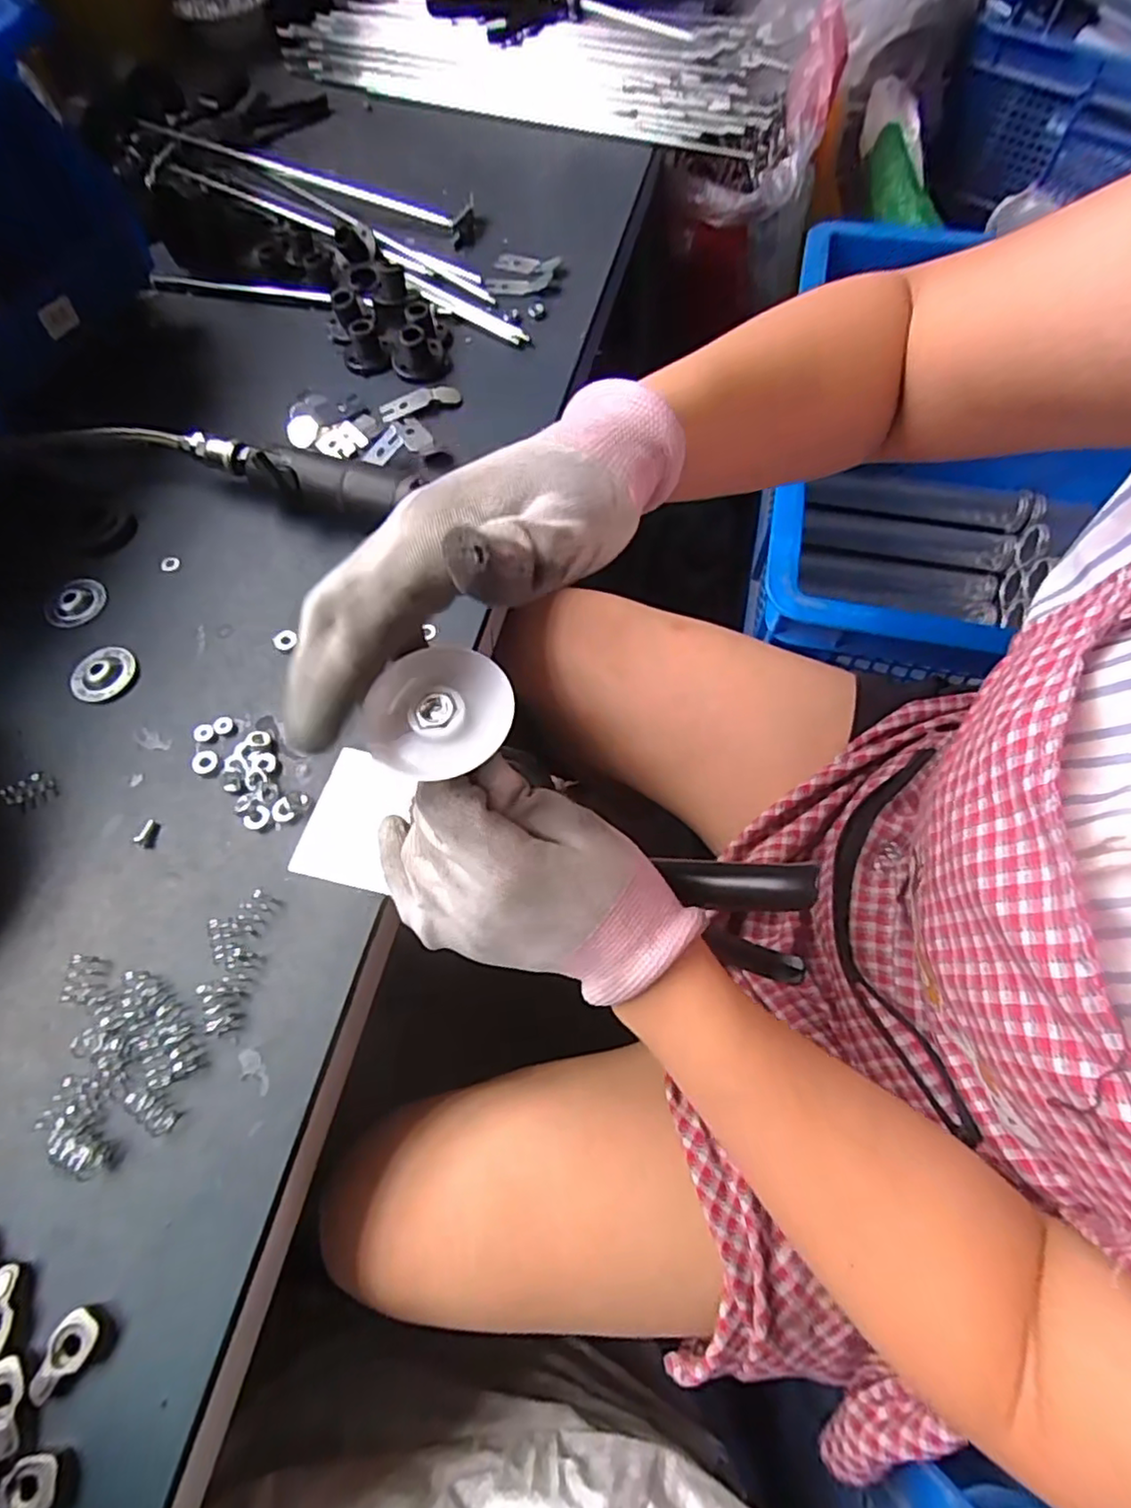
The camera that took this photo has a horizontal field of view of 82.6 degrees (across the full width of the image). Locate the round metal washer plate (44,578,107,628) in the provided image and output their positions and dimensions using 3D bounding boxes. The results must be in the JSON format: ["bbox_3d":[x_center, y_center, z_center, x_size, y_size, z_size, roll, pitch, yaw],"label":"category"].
[{"bbox_3d":[-0.332,-0.103,0.435,0.038,0.006,0.040,-1,62,2],"label":"round metal washer plate"}]

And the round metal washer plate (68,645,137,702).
[{"bbox_3d":[-0.293,-0.052,0.406,0.036,0.006,0.040,33,69,18],"label":"round metal washer plate"}]

